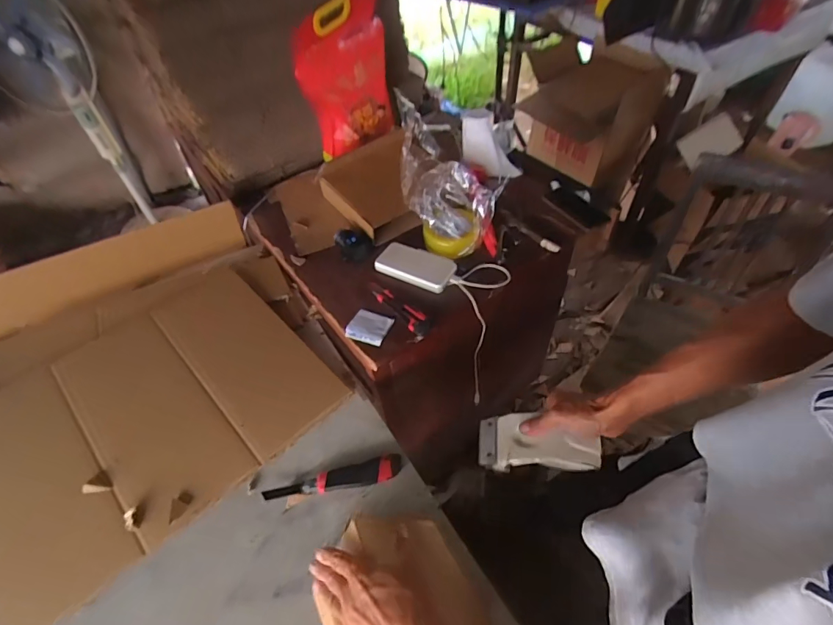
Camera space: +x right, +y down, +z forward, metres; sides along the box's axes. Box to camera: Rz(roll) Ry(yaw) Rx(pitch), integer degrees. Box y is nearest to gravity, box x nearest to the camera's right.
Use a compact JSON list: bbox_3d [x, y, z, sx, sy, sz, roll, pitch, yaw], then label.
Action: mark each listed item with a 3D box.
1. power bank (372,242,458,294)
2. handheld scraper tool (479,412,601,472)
[{"bbox_3d":[0.001,-0.101,0.925,0.166,0.030,0.081,22,55,19],"label":"power bank"},{"bbox_3d":[0.162,0.179,0.588,0.161,0.042,0.066,0,48,26],"label":"handheld scraper tool"}]

